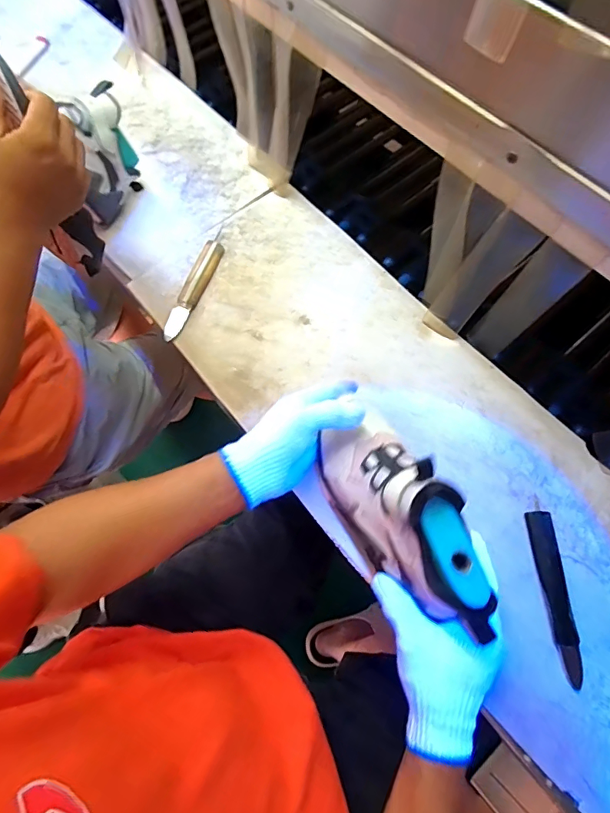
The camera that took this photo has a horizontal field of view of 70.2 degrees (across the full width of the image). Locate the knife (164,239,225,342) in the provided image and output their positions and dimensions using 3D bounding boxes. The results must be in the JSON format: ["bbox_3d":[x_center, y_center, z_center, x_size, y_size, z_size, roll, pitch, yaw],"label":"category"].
[{"bbox_3d":[-0.154,-0.162,0.599,0.025,0.018,0.163,18,71,8],"label":"knife"}]

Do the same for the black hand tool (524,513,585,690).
[{"bbox_3d":[0.262,0.197,0.455,0.027,0.011,0.166,-2,70,1],"label":"black hand tool"}]

